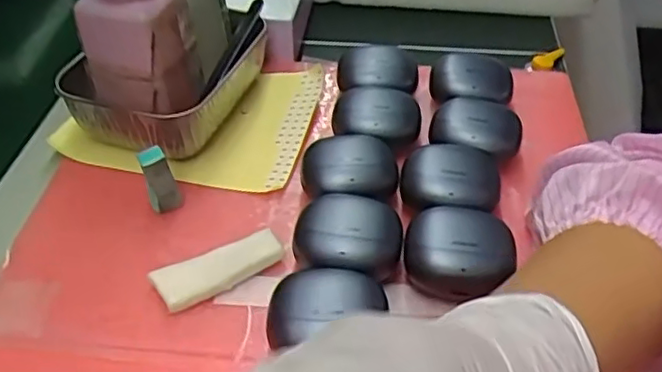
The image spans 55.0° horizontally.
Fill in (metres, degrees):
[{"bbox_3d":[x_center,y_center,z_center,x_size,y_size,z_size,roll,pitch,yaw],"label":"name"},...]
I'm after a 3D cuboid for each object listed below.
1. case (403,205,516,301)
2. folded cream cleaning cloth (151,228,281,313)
[{"bbox_3d":[0.066,0.037,0.336,0.055,0.033,0.046,11,45,12],"label":"case"},{"bbox_3d":[-0.059,0.044,0.340,0.068,0.010,0.025,-22,47,-20],"label":"folded cream cleaning cloth"}]

